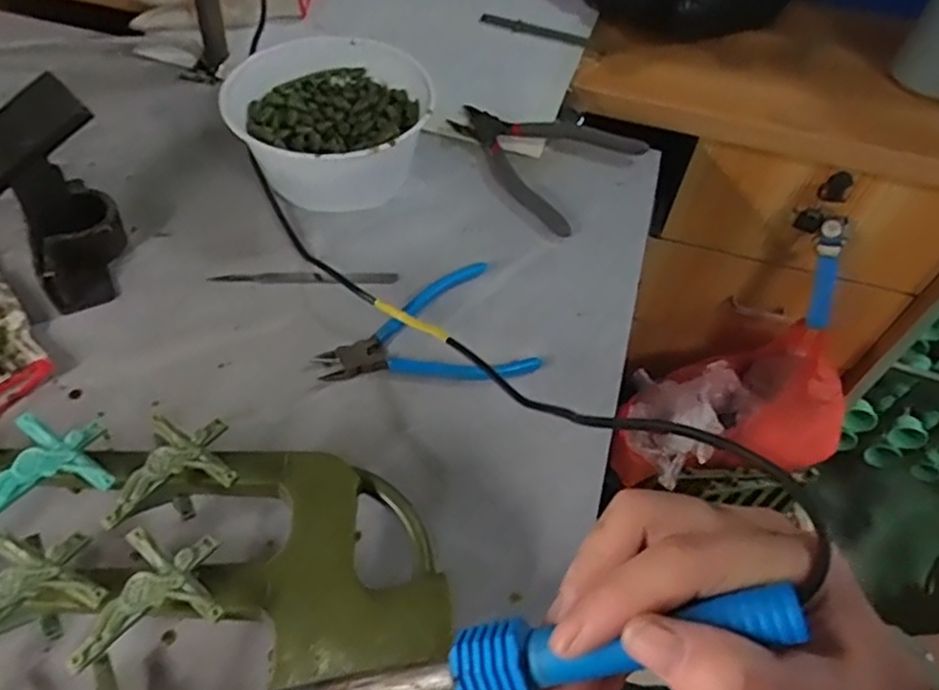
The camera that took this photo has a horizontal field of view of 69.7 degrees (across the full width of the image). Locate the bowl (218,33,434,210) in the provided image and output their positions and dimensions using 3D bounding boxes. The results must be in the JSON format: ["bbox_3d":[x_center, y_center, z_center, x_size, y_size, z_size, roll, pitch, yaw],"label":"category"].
[{"bbox_3d":[-0.117,-0.185,0.571,0.157,0.069,0.170,2,53,-3],"label":"bowl"}]

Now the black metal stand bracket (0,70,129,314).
[{"bbox_3d":[-0.303,-0.094,0.463,0.122,0.110,0.104,-34,62,-26],"label":"black metal stand bracket"}]

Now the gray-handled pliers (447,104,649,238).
[{"bbox_3d":[0.056,-0.176,0.613,0.161,0.012,0.143,30,57,18],"label":"gray-handled pliers"}]

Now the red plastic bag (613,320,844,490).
[{"bbox_3d":[0.327,0.075,0.844,0.259,0.189,0.128,-5,53,-8],"label":"red plastic bag"}]

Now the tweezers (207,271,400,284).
[{"bbox_3d":[-0.126,-0.051,0.518,0.139,0.009,0.015,-1,53,-5],"label":"tweezers"}]

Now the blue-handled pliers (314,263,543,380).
[{"bbox_3d":[-0.035,-0.005,0.478,0.140,0.015,0.103,-16,56,-16],"label":"blue-handled pliers"}]

